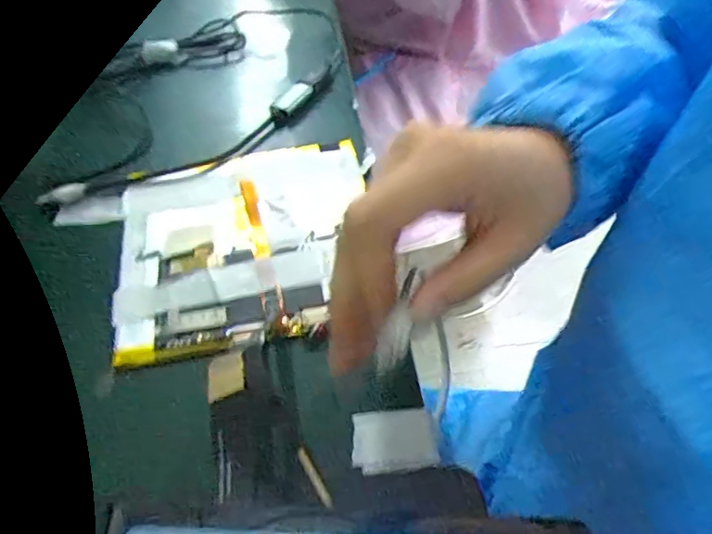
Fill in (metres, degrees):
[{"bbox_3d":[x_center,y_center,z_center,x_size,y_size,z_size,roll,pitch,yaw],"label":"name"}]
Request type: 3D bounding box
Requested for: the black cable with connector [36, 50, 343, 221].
[{"bbox_3d":[-0.081,-0.077,0.332,0.208,0.015,0.041,-34,58,-22],"label":"black cable with connector"}]

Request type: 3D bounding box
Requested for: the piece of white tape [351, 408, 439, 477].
[{"bbox_3d":[0.015,0.067,0.215,0.032,0.004,0.025,-4,51,-1],"label":"piece of white tape"}]

